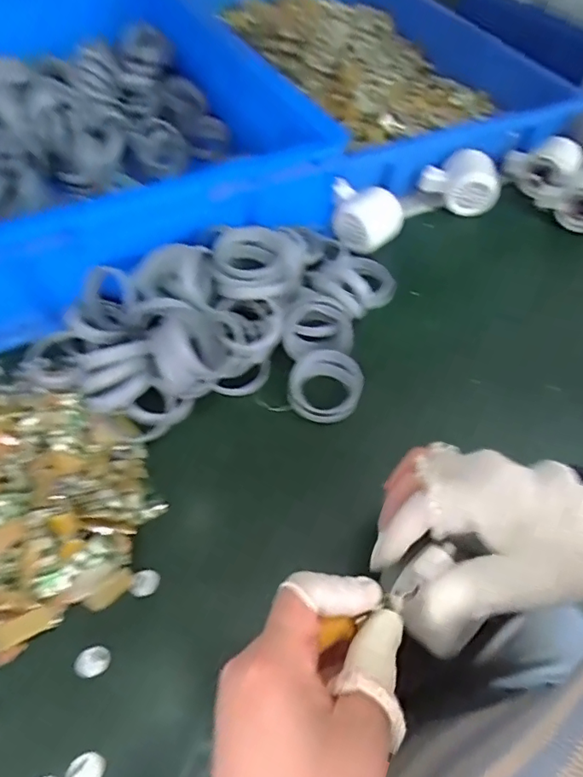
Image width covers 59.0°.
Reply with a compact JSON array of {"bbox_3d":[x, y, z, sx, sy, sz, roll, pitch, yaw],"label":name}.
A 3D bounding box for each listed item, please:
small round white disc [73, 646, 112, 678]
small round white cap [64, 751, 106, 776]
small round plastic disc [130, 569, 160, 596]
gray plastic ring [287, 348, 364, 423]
[{"bbox_3d":[-0.129,0.176,0.332,0.022,0.004,0.017,-14,58,-10],"label":"small round white disc"},{"bbox_3d":[-0.121,0.222,0.299,0.022,0.004,0.017,-16,58,-11],"label":"small round white cap"},{"bbox_3d":[-0.102,0.135,0.358,0.019,0.004,0.018,0,56,0],"label":"small round plastic disc"},{"bbox_3d":[0.029,-0.002,0.452,0.063,0.023,0.066,0,56,0],"label":"gray plastic ring"}]

